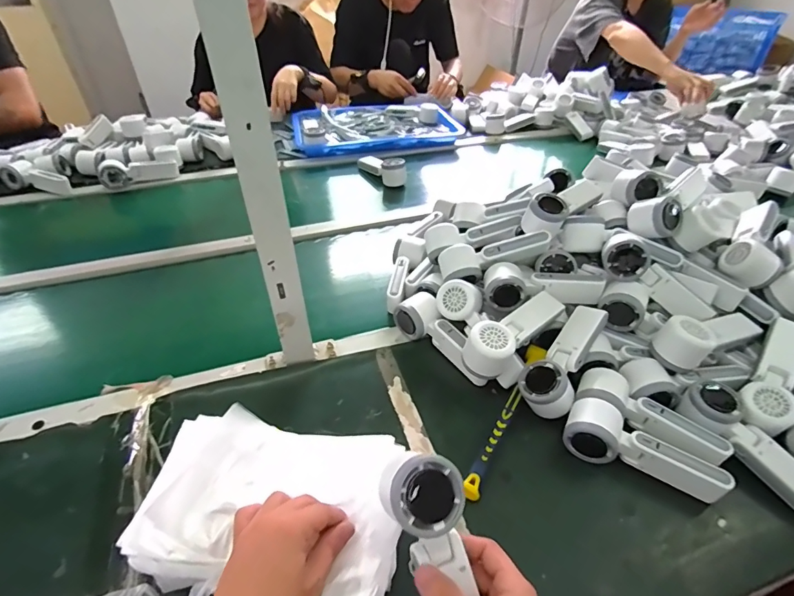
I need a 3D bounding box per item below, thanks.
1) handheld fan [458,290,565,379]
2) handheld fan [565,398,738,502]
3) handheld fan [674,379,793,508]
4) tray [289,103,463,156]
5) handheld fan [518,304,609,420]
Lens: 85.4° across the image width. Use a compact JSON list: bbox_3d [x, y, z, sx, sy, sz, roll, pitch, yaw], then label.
[{"bbox_3d":[0.155,0.043,0.571,0.164,0.048,0.054,-32,51,-32],"label":"handheld fan"},{"bbox_3d":[0.283,0.171,0.494,0.166,0.047,0.067,17,44,19],"label":"handheld fan"},{"bbox_3d":[0.417,0.167,0.497,0.067,0.052,0.167,-22,46,-23],"label":"handheld fan"},{"bbox_3d":[-0.064,-0.524,1.296,0.497,0.055,0.327,-7,42,-9],"label":"tray"},{"bbox_3d":[0.219,0.075,0.558,0.065,0.049,0.167,28,64,28],"label":"handheld fan"}]

